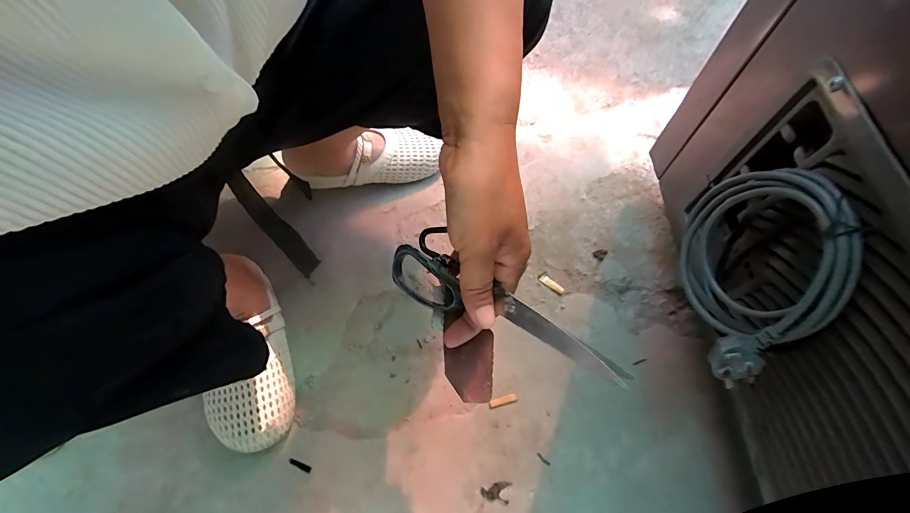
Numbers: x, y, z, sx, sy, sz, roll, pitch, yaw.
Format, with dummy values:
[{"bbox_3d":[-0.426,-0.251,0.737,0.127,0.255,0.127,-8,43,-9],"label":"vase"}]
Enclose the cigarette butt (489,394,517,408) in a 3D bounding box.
[{"bbox_3d":[0.060,0.180,0.487,0.034,0.005,0.009,-15,69,-3],"label":"cigarette butt"}]

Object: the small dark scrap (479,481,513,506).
[{"bbox_3d":[0.046,0.270,0.447,0.033,0.004,0.022,5,69,5],"label":"small dark scrap"}]

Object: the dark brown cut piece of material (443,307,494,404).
[{"bbox_3d":[0.010,0.072,0.285,0.036,0.006,0.067,-8,75,14],"label":"dark brown cut piece of material"}]

